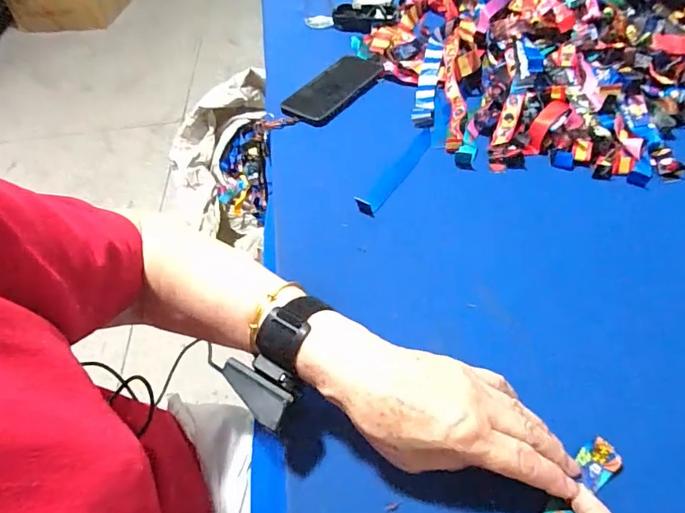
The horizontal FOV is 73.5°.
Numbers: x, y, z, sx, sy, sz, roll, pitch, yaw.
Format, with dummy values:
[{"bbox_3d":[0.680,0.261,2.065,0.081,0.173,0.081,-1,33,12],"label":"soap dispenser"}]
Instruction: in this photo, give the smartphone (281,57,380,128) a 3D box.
[{"bbox_3d":[-0.013,-0.251,0.679,0.094,0.012,0.174,25,57,24],"label":"smartphone"}]

